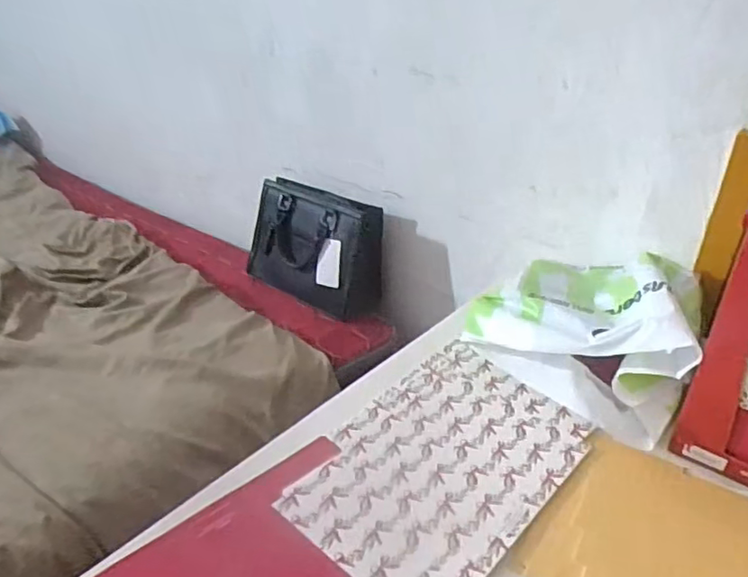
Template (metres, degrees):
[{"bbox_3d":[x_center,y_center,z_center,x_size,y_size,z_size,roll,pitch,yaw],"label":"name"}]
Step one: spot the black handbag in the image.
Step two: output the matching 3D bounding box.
[{"bbox_3d":[-0.115,-0.083,1.111,0.130,0.183,0.270,-23,37,-39],"label":"black handbag"}]

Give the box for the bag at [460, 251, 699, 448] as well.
[{"bbox_3d":[0.254,0.035,0.690,0.227,0.117,0.247,21,33,30],"label":"bag"}]

